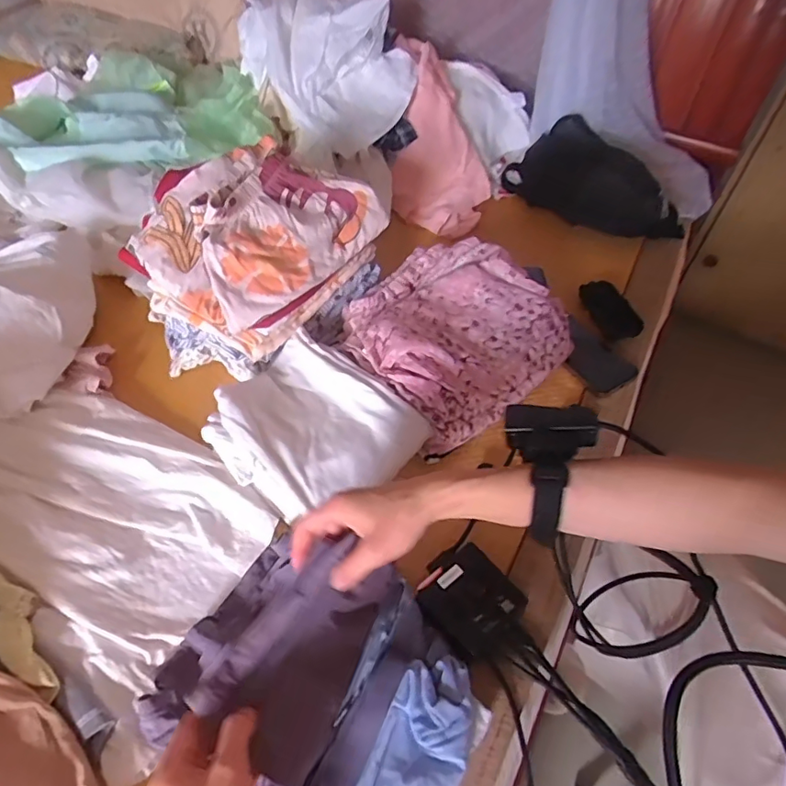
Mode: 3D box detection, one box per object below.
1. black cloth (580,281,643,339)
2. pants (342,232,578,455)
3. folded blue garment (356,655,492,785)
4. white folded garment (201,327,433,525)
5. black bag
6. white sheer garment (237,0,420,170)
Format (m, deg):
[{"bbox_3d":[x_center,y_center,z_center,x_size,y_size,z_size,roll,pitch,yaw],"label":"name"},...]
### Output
[{"bbox_3d":[0.317,-0.124,0.779,0.065,0.018,0.100,-16,55,-15],"label":"black cloth"},{"bbox_3d":[0.072,-0.081,0.683,0.242,0.075,0.239,-35,61,-26],"label":"pants"},{"bbox_3d":[0.004,0.306,0.421,0.091,0.031,0.187,33,57,21],"label":"folded blue garment"},{"bbox_3d":[-0.090,0.038,0.604,0.207,0.051,0.183,38,59,23],"label":"white folded garment"},{"bbox_3d":[0.336,-0.360,0.907,0.296,0.112,0.110,36,58,22],"label":"black bag"},{"bbox_3d":[-0.120,-0.594,0.961,0.243,0.157,0.388,-19,55,-17],"label":"white sheer garment"}]

